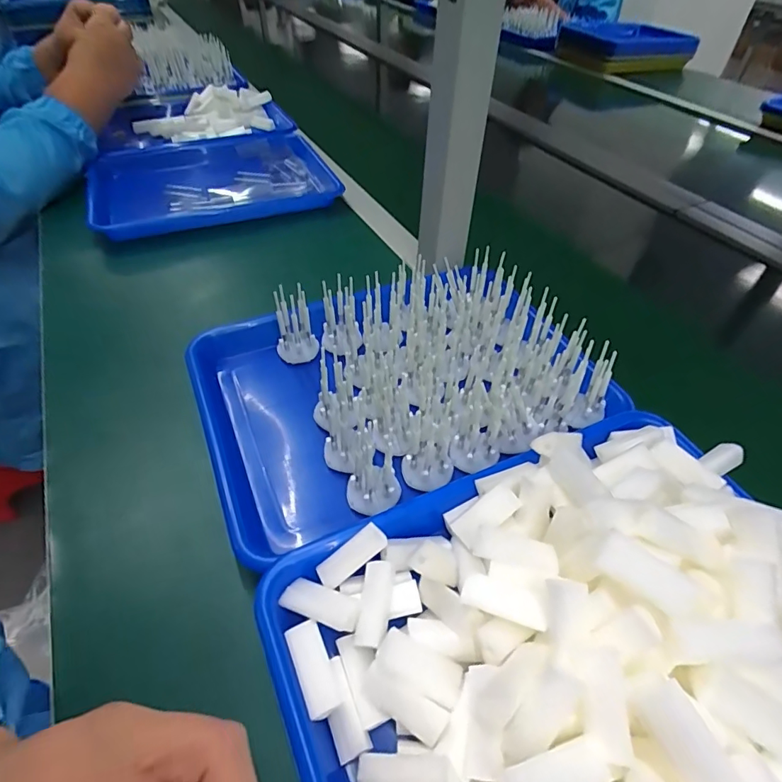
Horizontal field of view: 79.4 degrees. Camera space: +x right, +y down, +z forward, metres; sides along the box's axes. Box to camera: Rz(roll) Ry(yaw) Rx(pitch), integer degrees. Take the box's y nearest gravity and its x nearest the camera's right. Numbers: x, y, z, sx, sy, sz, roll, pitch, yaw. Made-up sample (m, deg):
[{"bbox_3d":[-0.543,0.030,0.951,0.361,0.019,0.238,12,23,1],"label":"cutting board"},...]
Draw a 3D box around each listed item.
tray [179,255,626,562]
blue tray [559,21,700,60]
[{"bbox_3d":[0.004,-0.014,0.407,0.323,0.069,0.235,-17,50,-18],"label":"tray"},{"bbox_3d":[0.668,-0.999,1.336,0.331,0.039,0.262,-14,49,-16],"label":"blue tray"}]

